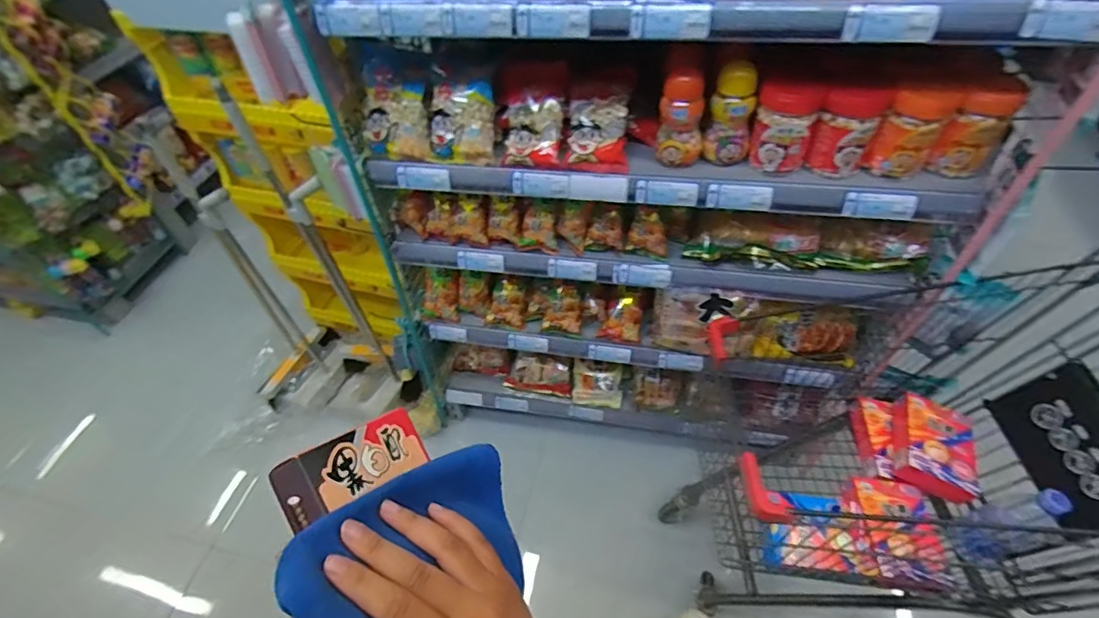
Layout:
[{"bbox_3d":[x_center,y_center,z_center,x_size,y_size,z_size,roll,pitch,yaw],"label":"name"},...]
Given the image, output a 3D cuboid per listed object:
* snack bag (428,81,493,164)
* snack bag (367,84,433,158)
[{"bbox_3d":[-0.144,-0.312,0.869,0.102,0.125,0.048,4,22,7],"label":"snack bag"},{"bbox_3d":[-0.258,-0.322,0.885,0.108,0.114,0.027,4,20,2],"label":"snack bag"}]

